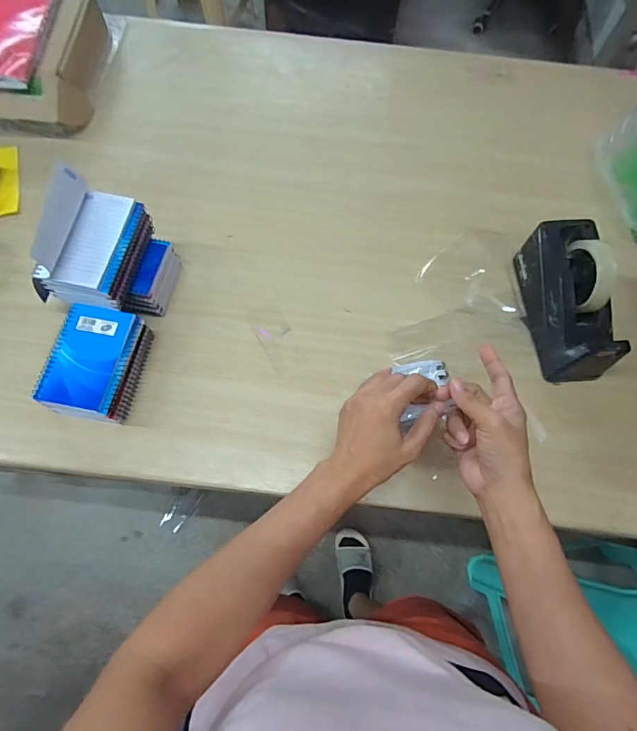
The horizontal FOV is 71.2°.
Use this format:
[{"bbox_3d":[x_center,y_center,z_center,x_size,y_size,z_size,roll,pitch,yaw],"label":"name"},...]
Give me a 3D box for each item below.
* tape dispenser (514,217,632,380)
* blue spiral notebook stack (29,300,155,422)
[{"bbox_3d":[0.334,-0.086,0.588,0.081,0.129,0.200,-6,70,-4],"label":"tape dispenser"},{"bbox_3d":[-0.277,-0.001,0.556,0.091,0.053,0.133,10,70,2],"label":"blue spiral notebook stack"}]

